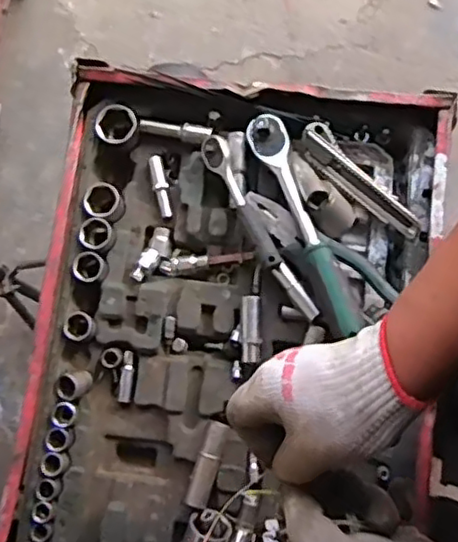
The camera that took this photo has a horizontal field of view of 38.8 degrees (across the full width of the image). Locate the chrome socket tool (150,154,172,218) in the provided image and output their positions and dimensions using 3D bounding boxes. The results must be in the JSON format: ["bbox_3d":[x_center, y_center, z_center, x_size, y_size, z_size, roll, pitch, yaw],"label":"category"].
[{"bbox_3d":[-0.070,-0.090,0.674,0.015,0.019,0.072,-9,77,-1],"label":"chrome socket tool"}]

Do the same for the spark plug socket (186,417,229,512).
[{"bbox_3d":[-0.020,0.181,0.611,0.023,0.018,0.079,16,81,5],"label":"spark plug socket"}]

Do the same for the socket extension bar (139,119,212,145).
[{"bbox_3d":[-0.056,-0.149,0.681,0.074,0.012,0.016,14,80,5],"label":"socket extension bar"}]

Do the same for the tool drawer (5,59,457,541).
[{"bbox_3d":[-0.016,0.202,0.611,0.376,0.102,0.780,7,78,2],"label":"tool drawer"}]

